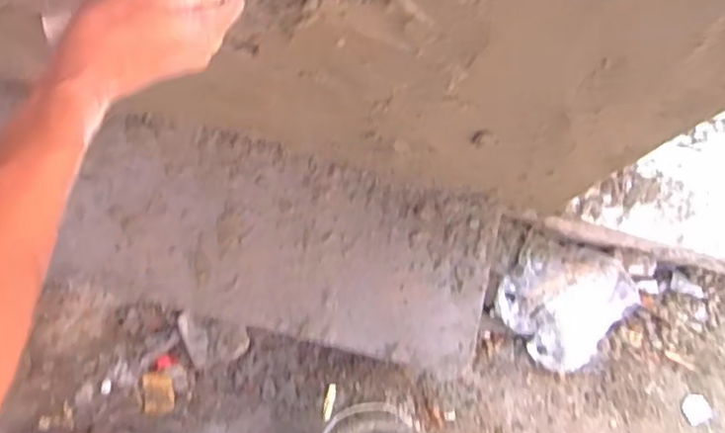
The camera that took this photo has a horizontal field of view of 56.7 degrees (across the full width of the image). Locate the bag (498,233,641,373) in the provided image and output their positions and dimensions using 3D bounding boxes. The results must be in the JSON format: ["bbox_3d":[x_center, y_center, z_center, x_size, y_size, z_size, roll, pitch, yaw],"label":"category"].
[{"bbox_3d":[0.378,0.160,1.253,0.235,0.074,0.230,32,81,3],"label":"bag"}]

